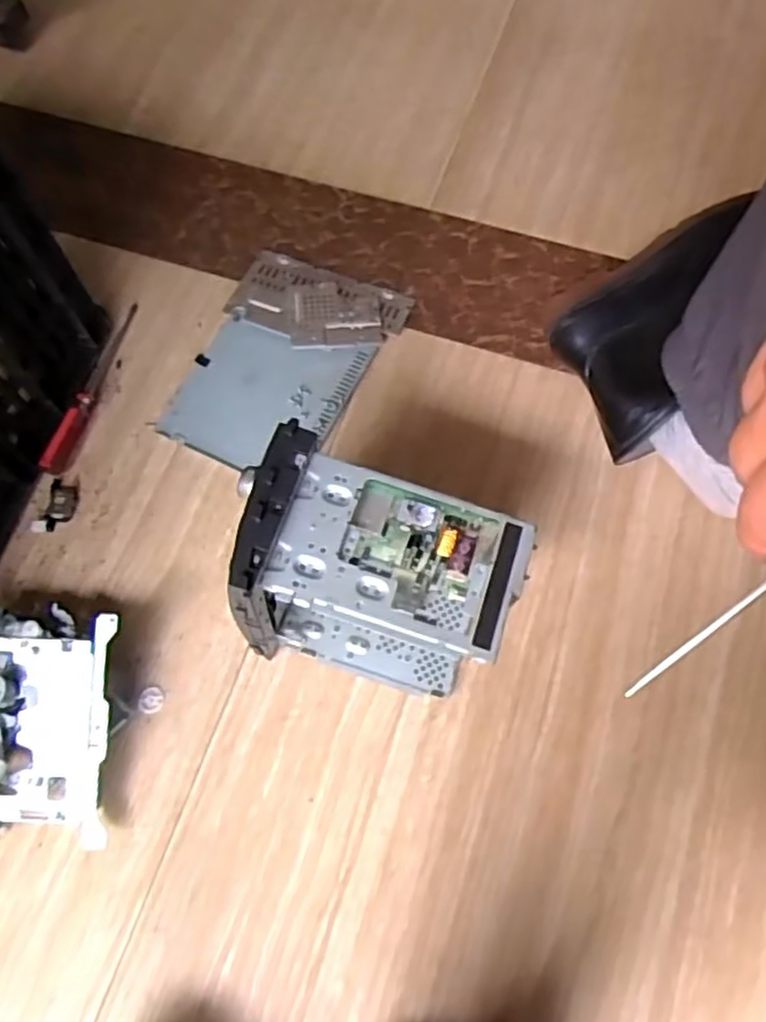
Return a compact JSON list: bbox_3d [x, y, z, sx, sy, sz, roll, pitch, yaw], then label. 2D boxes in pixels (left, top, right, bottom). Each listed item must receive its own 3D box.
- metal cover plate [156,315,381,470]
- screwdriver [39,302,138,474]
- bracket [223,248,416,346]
[{"bbox_3d":[-0.117,-0.118,0.704,0.157,0.016,0.156,24,71,10],"label":"metal cover plate"},{"bbox_3d":[-0.288,-0.126,0.709,0.018,0.019,0.195,13,69,6],"label":"screwdriver"},{"bbox_3d":[-0.068,-0.209,0.735,0.172,0.017,0.098,22,71,10],"label":"bracket"}]

